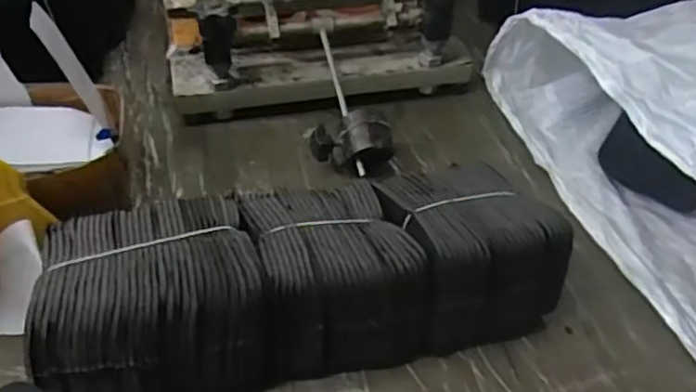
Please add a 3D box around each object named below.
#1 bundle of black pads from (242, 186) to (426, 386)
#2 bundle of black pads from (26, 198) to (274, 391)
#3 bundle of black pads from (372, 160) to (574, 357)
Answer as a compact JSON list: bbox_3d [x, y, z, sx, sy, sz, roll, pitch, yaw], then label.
[{"bbox_3d":[-0.014,0.061,0.508,0.115,0.102,0.138,-10,43,-14],"label":"bundle of black pads"},{"bbox_3d":[-0.146,0.076,0.480,0.151,0.107,0.140,-8,43,-12],"label":"bundle of black pads"},{"bbox_3d":[0.098,0.040,0.535,0.119,0.106,0.139,-12,44,-16],"label":"bundle of black pads"}]

